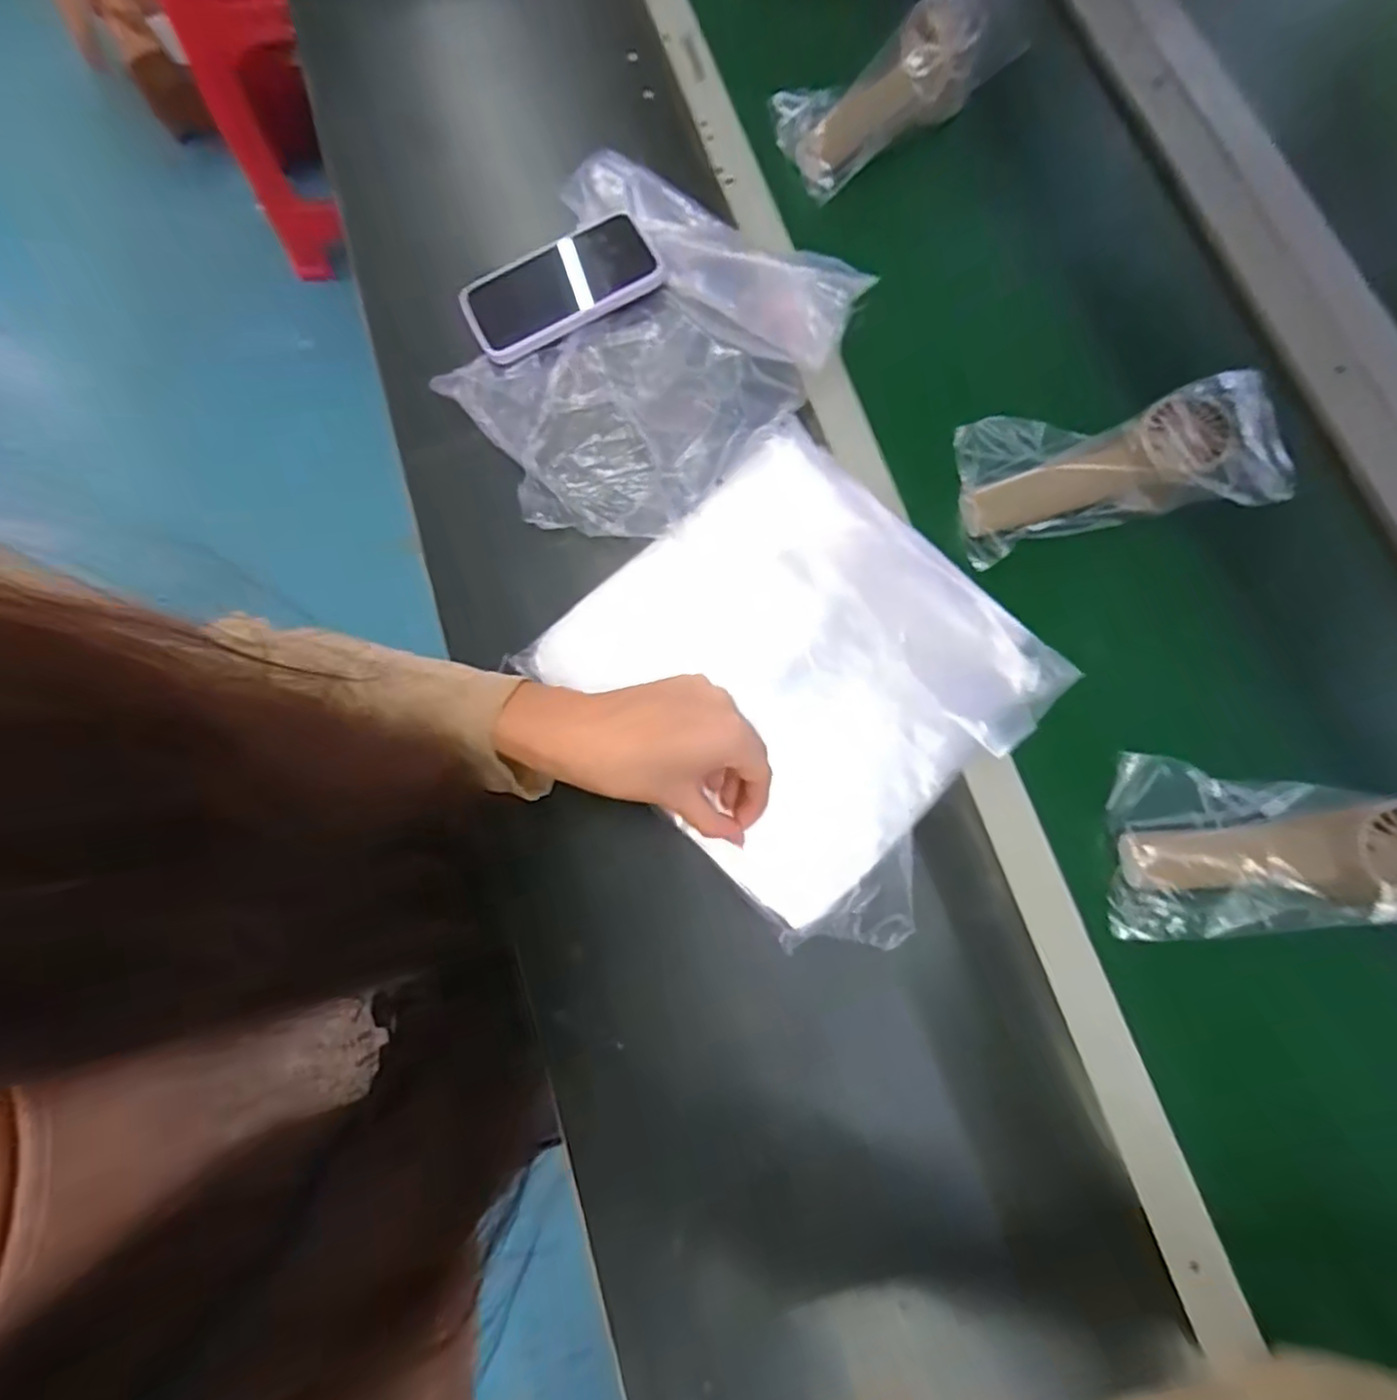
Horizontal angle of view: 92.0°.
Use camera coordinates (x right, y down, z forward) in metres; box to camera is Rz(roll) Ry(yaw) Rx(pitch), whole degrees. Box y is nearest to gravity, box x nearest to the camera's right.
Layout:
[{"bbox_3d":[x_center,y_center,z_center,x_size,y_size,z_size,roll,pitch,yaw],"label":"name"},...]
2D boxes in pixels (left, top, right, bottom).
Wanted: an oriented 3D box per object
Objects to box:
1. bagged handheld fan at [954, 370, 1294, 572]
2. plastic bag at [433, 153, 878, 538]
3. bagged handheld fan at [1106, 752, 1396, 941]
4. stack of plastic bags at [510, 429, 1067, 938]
[{"bbox_3d":[0.270,-0.153,0.447,0.179,0.057,0.101,-7,75,21],"label":"bagged handheld fan"},{"bbox_3d":[-0.051,-0.257,0.484,0.244,0.046,0.257,40,80,10],"label":"plastic bag"},{"bbox_3d":[0.345,0.086,0.386,0.190,0.045,0.103,-3,75,23],"label":"bagged handheld fan"},{"bbox_3d":[0.065,-0.014,0.430,0.237,0.032,0.277,-44,79,4],"label":"stack of plastic bags"}]

